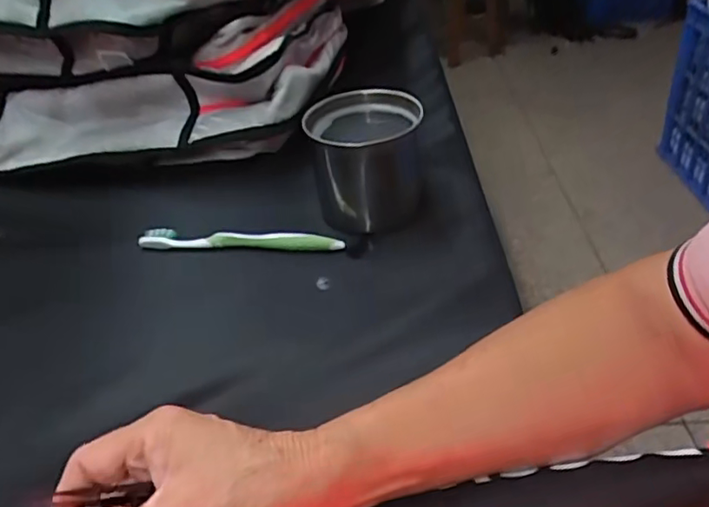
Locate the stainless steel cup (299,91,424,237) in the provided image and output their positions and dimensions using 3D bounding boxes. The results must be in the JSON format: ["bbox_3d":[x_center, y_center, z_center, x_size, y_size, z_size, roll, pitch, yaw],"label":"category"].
[{"bbox_3d":[0.010,-0.088,0.541,0.096,0.093,0.106,-6,39,1],"label":"stainless steel cup"}]

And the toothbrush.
[{"bbox_3d":[-0.103,-0.012,0.529,0.186,0.016,0.010,1,39,9],"label":"toothbrush"}]

